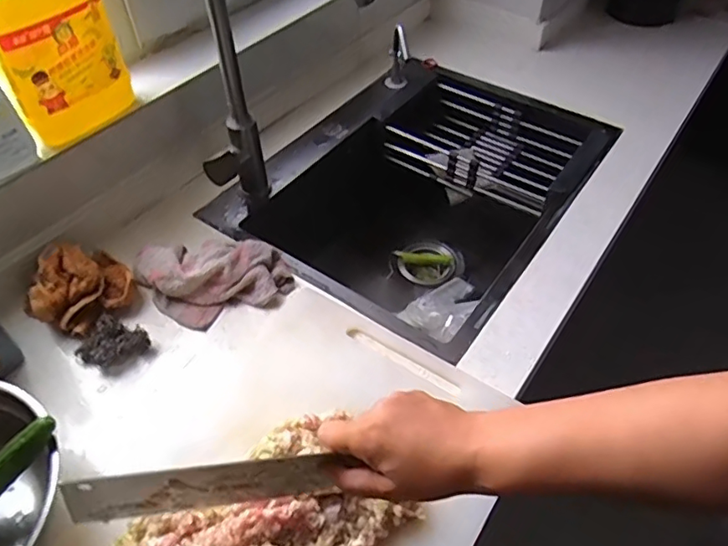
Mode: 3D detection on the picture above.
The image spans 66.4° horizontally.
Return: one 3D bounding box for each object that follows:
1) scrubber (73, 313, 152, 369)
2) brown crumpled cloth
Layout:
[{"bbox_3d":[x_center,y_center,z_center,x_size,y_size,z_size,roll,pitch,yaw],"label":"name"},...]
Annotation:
[{"bbox_3d":[-0.303,0.084,0.666,0.069,0.031,0.059,19,52,16],"label":"scrubber"},{"bbox_3d":[-0.349,0.016,0.697,0.098,0.073,0.115,9,49,8],"label":"brown crumpled cloth"}]

